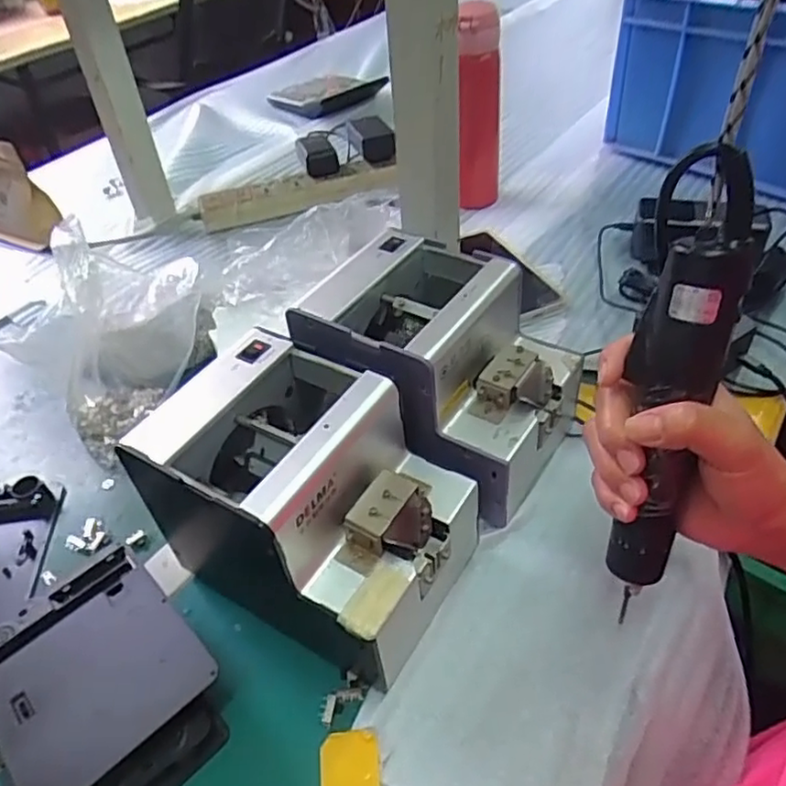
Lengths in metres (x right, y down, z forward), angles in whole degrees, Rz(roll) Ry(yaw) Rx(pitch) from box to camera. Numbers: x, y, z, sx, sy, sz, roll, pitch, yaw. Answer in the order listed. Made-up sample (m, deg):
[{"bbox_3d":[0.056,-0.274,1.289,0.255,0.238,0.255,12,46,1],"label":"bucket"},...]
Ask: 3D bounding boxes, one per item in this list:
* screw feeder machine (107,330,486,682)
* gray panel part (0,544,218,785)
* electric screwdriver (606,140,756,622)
[{"bbox_3d":[-0.054,0.070,0.424,0.178,0.142,0.122,20,50,25],"label":"screw feeder machine"},{"bbox_3d":[-0.184,0.163,0.390,0.110,0.013,0.131,-37,51,-27],"label":"gray panel part"},{"bbox_3d":[0.145,0.001,0.340,0.042,0.240,0.035,8,25,15],"label":"electric screwdriver"}]

